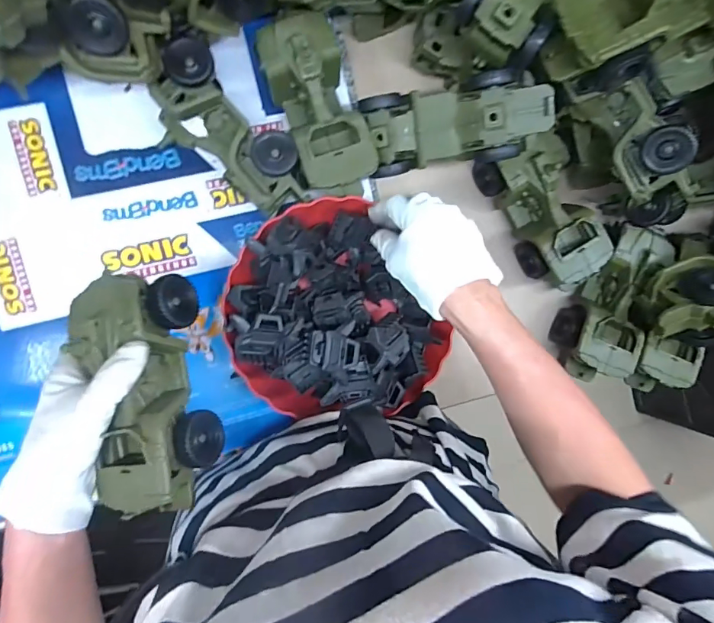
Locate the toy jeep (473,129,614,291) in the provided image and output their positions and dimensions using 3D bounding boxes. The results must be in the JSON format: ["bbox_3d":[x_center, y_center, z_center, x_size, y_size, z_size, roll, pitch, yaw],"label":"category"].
[{"bbox_3d":[0.222,-0.110,0.518,0.084,0.071,0.181,-30,97,-7],"label":"toy jeep"}]

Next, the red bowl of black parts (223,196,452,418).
[{"bbox_3d":[-0.030,0.014,0.483,0.201,0.069,0.236,-35,98,-6],"label":"red bowl of black parts"}]

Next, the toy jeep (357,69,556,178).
[{"bbox_3d":[0.100,-0.187,0.458,0.183,0.067,0.078,-1,93,20],"label":"toy jeep"}]

